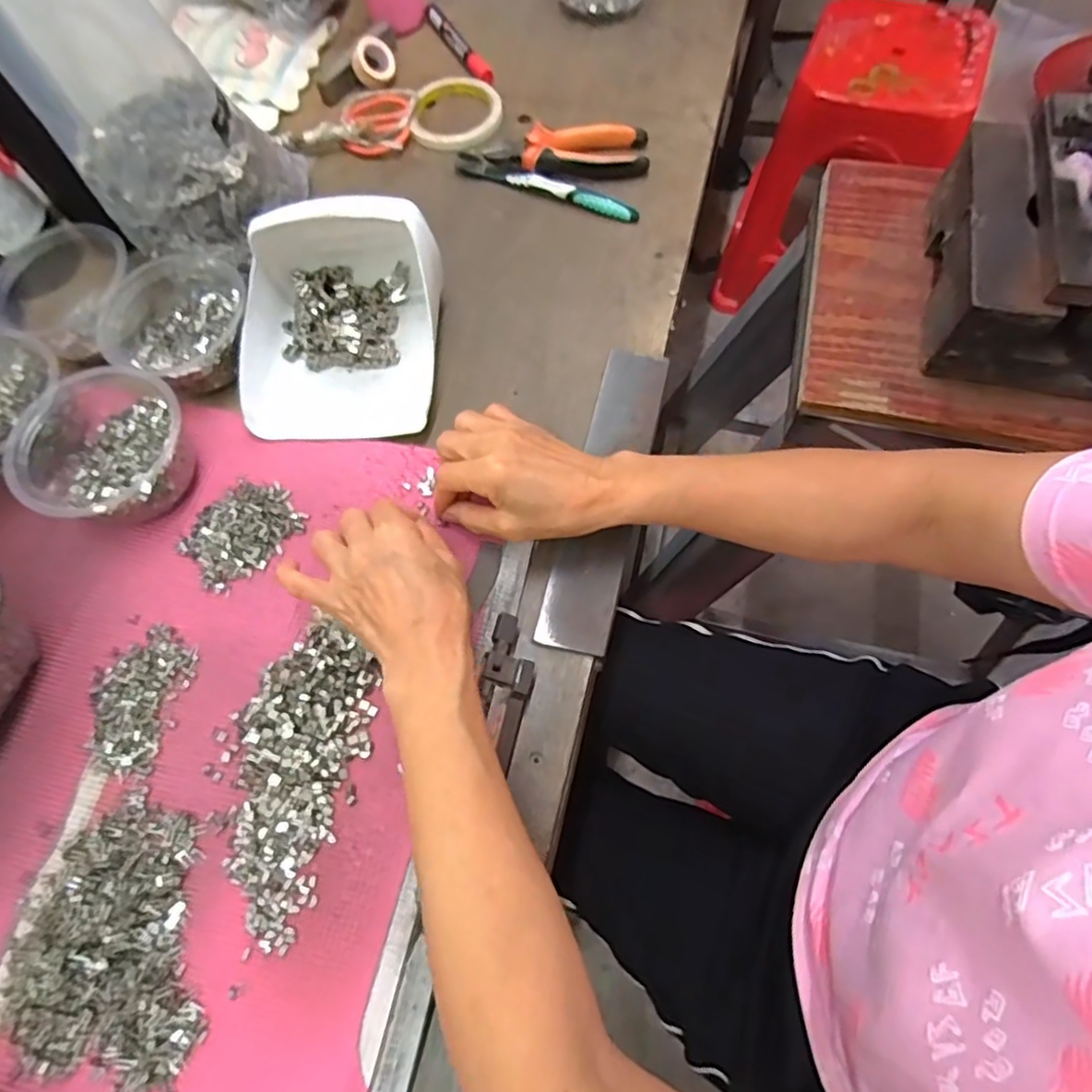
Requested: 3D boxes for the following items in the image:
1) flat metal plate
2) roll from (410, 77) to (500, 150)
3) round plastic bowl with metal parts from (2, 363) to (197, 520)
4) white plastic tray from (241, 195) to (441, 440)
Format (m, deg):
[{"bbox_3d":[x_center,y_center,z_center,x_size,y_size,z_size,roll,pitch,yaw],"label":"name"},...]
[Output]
[{"bbox_3d":[0.045,-0.042,0.462,0.048,0.009,0.243,13,72,9],"label":"flat metal plate"},{"bbox_3d":[-0.091,-0.435,0.628,0.087,0.013,0.100,12,69,4],"label":"roll"},{"bbox_3d":[-0.320,-0.072,0.450,0.118,0.055,0.118,20,70,10],"label":"round plastic bowl with metal parts"},{"bbox_3d":[-0.163,-0.181,0.483,0.156,0.084,0.177,0,68,2],"label":"white plastic tray"}]

